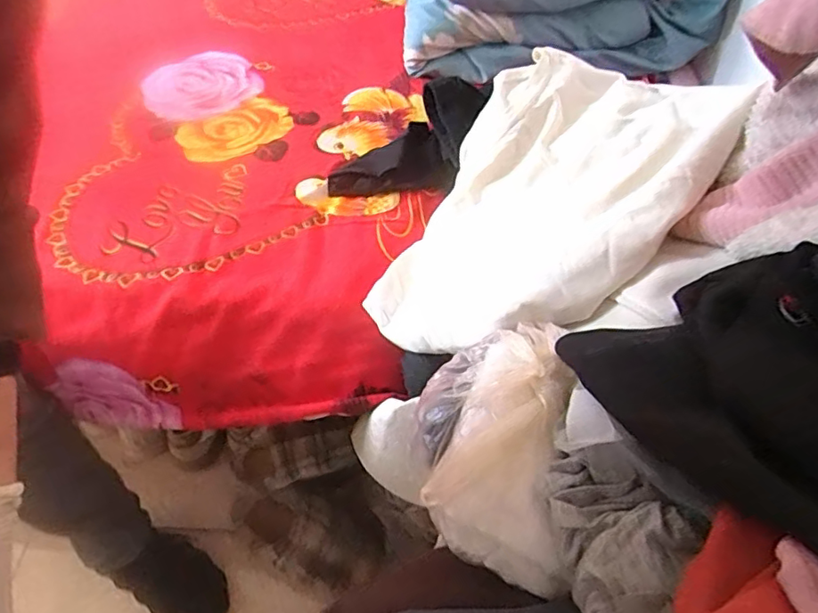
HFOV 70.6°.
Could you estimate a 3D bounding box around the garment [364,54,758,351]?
[{"bbox_3d":[0.135,-0.120,0.573,0.274,0.077,0.400,19,67,48],"label":"garment"}]

